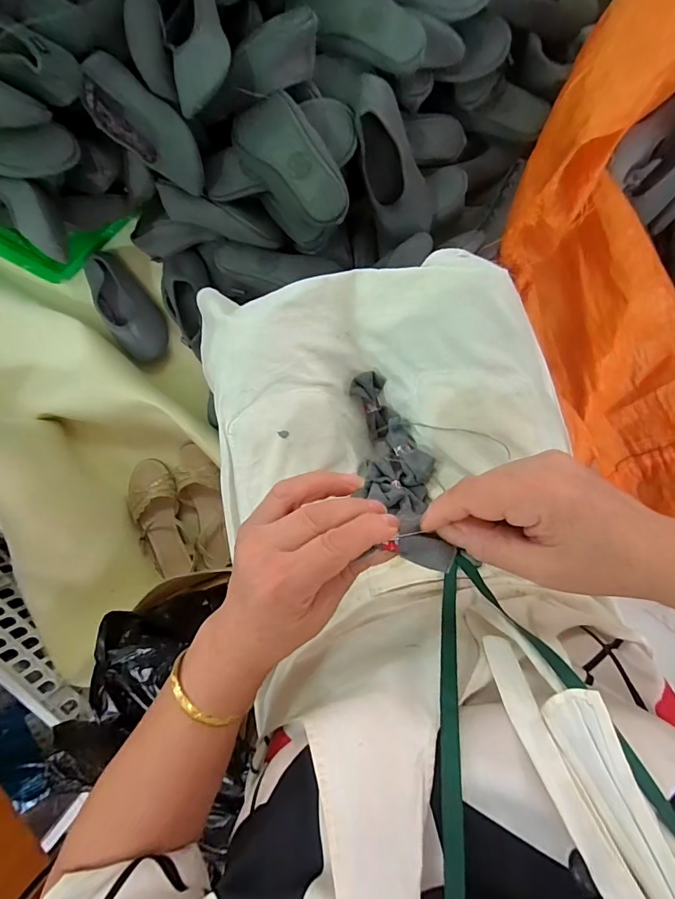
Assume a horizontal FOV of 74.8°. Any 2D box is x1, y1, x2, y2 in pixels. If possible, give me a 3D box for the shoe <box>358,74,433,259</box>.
[{"bbox_3d":[0.091,-0.431,0.692,0.096,0.245,0.070,-25,49,4],"label":"shoe"}]

